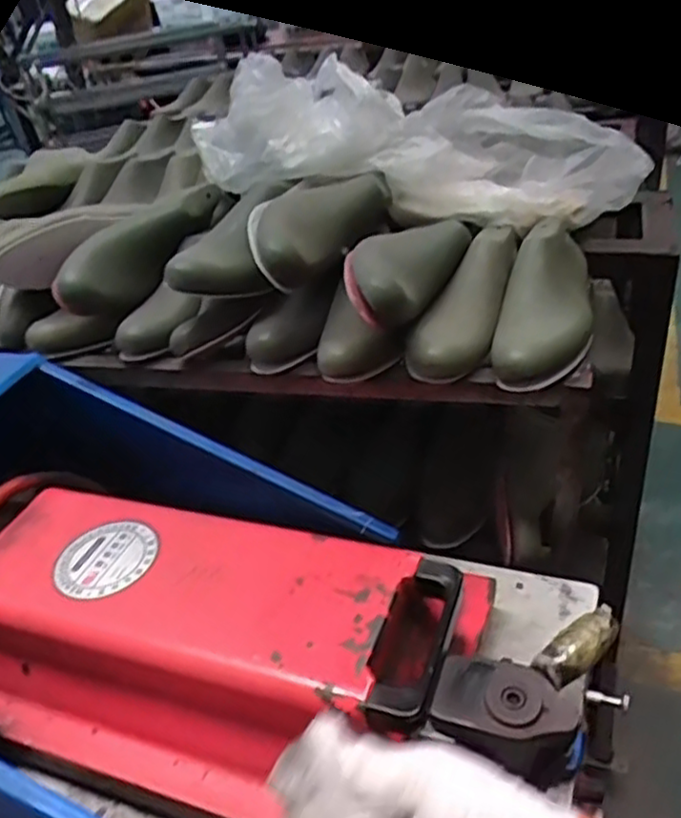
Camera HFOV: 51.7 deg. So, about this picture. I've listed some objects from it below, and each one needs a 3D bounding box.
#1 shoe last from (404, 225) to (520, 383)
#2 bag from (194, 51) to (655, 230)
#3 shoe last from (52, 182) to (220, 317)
[{"bbox_3d":[0.140,-0.122,0.764,0.077,0.087,0.243,11,57,25],"label":"shoe last"},{"bbox_3d":[0.078,-0.326,0.870,0.519,0.155,0.190,11,36,-1],"label":"bag"},{"bbox_3d":[-0.239,-0.204,0.879,0.089,0.081,0.253,10,38,23],"label":"shoe last"}]

